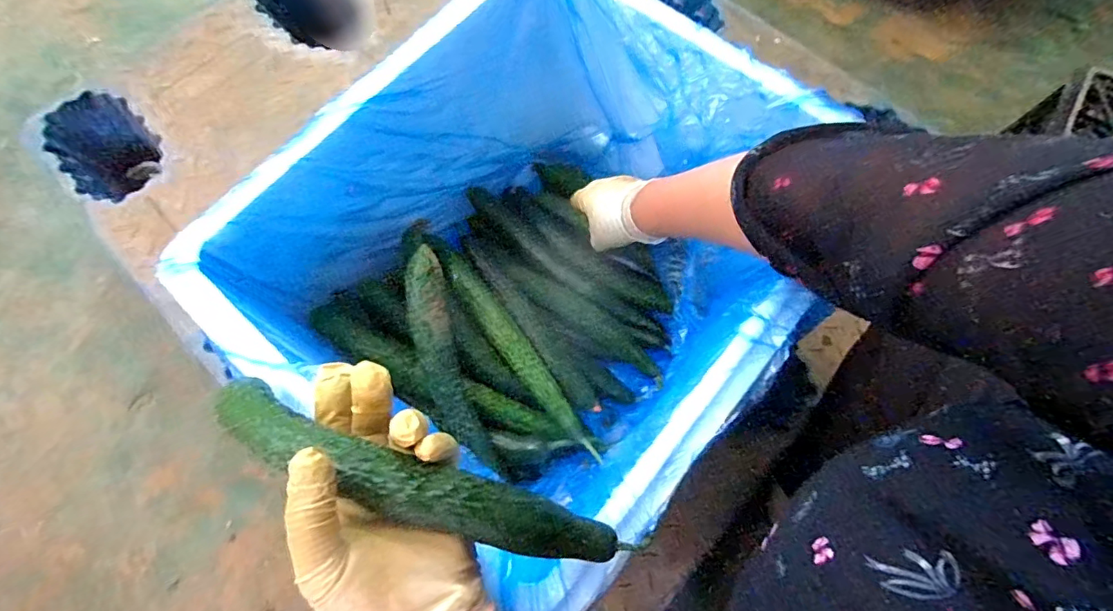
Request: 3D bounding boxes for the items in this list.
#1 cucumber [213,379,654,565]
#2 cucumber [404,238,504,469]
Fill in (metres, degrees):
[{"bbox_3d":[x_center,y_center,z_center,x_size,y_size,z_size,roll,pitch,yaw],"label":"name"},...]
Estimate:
[{"bbox_3d":[-0.075,0.097,0.270,0.248,0.052,0.031,21,73,-1],"label":"cucumber"},{"bbox_3d":[-0.106,0.054,0.468,0.043,0.030,0.215,-17,89,-4],"label":"cucumber"}]

